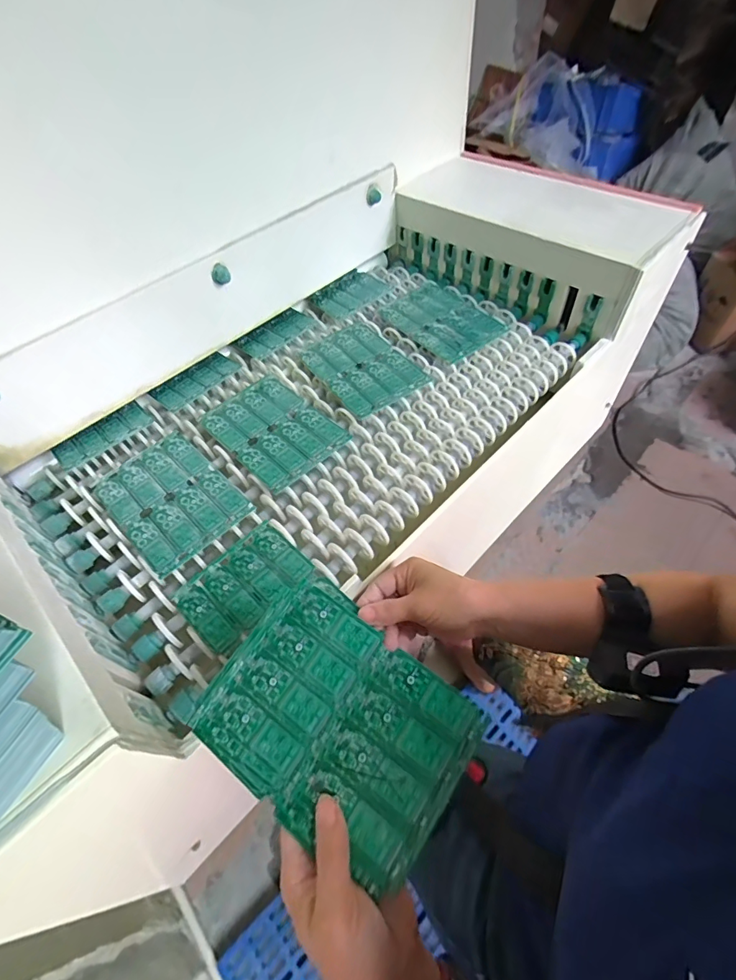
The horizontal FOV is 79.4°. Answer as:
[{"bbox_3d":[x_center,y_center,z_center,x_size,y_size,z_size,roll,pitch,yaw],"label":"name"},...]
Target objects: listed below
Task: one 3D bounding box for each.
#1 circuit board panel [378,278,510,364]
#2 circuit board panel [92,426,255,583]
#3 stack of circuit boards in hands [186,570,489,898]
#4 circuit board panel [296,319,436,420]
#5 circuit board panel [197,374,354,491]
[{"bbox_3d":[0.112,-0.274,0.695,0.136,0.011,0.190,-35,58,-18],"label":"circuit board panel"},{"bbox_3d":[-0.228,0.008,0.508,0.171,0.010,0.121,36,65,28],"label":"circuit board panel"},{"bbox_3d":[-0.022,0.164,0.319,0.173,0.022,0.136,32,64,22],"label":"stack of circuit boards in hands"},{"bbox_3d":[-0.009,-0.180,0.633,0.126,0.009,0.181,-31,58,-17],"label":"circuit board panel"},{"bbox_3d":[-0.122,-0.080,0.565,0.121,0.009,0.171,-40,60,-21],"label":"circuit board panel"}]

